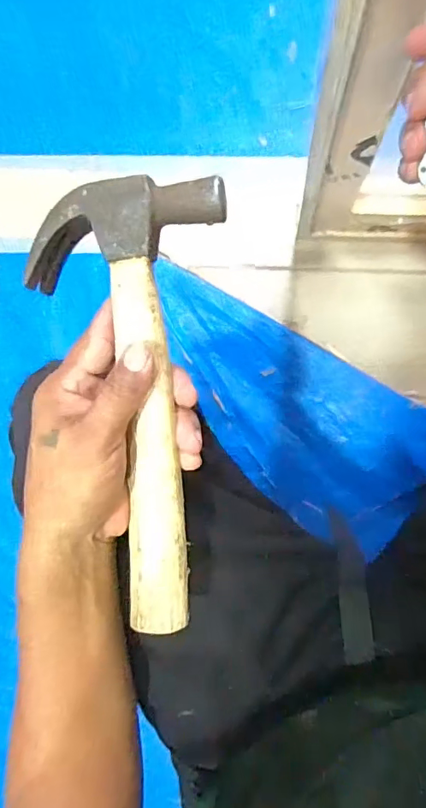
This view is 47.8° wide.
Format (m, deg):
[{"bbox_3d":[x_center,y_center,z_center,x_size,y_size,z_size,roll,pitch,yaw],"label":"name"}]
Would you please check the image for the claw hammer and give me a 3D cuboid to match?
[{"bbox_3d":[-0.043,0.005,0.301,0.114,0.028,0.269,-5,94,1],"label":"claw hammer"}]

